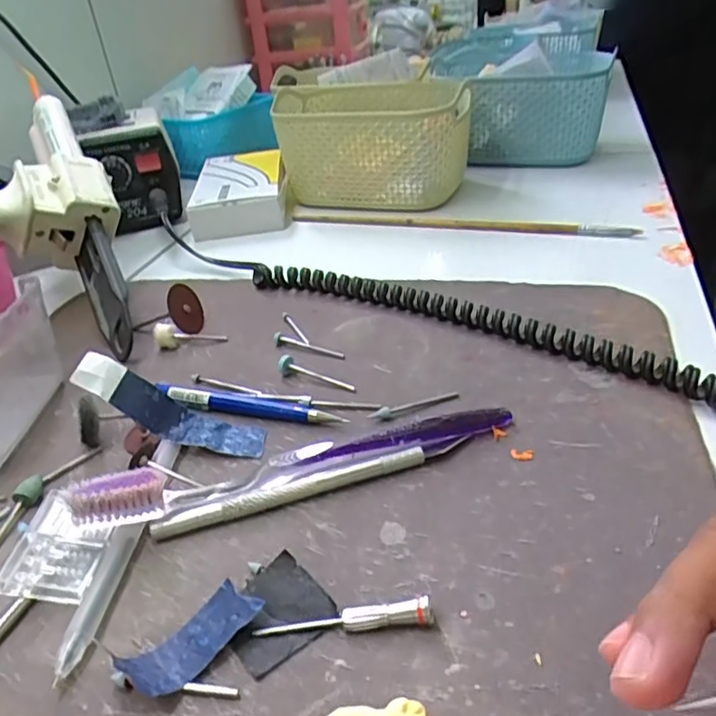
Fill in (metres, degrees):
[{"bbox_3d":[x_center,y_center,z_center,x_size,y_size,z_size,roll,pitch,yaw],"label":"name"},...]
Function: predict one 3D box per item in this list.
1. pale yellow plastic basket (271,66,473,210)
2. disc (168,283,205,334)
[{"bbox_3d":[0.008,-0.193,0.562,0.175,0.086,0.136,8,36,20],"label":"pale yellow plastic basket"},{"bbox_3d":[-0.106,-0.031,0.383,0.004,0.032,0.032,-16,44,24],"label":"disc"}]

